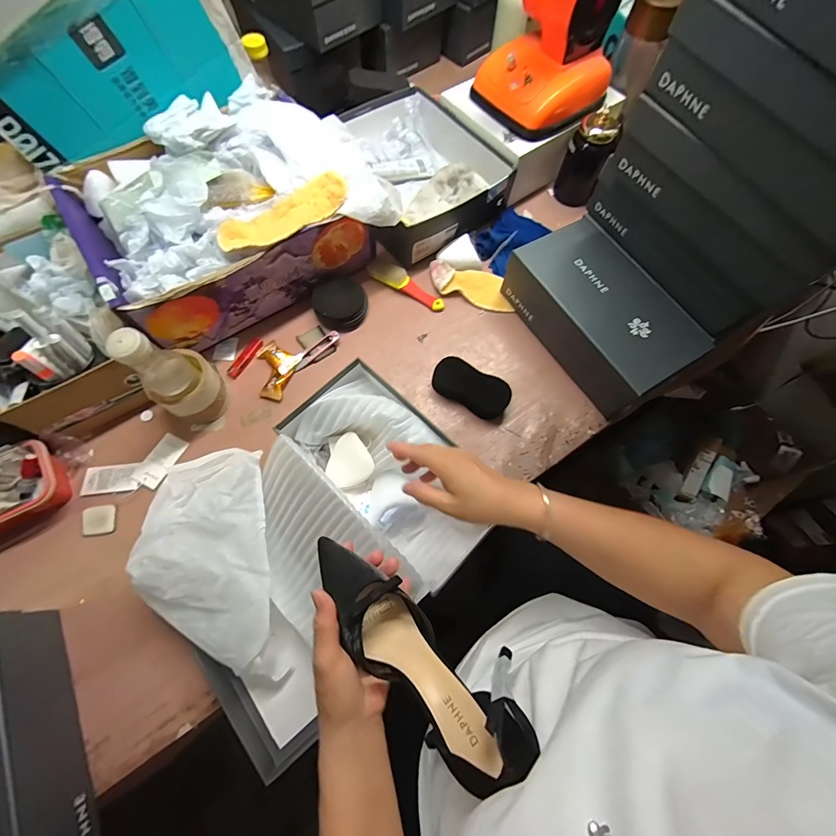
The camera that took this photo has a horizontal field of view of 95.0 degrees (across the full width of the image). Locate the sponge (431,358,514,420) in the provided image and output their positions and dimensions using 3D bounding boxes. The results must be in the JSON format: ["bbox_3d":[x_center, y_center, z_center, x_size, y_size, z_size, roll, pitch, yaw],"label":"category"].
[{"bbox_3d":[0.086,-0.051,0.617,0.129,0.044,0.062,34,72,10],"label":"sponge"}]

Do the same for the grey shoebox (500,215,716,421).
[{"bbox_3d":[0.299,-0.173,0.634,0.168,0.106,0.295,-31,73,-13],"label":"grey shoebox"}]

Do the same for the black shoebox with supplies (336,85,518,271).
[{"bbox_3d":[-0.019,-0.484,0.732,0.291,0.121,0.332,-34,74,-13],"label":"black shoebox with supplies"}]

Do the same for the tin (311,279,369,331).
[{"bbox_3d":[-0.134,-0.200,0.667,0.087,0.035,0.094,1,69,-2],"label":"tin"}]

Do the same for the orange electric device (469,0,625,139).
[{"bbox_3d":[0.228,-0.637,0.641,0.187,0.195,0.186,-40,75,-15],"label":"orange electric device"}]

